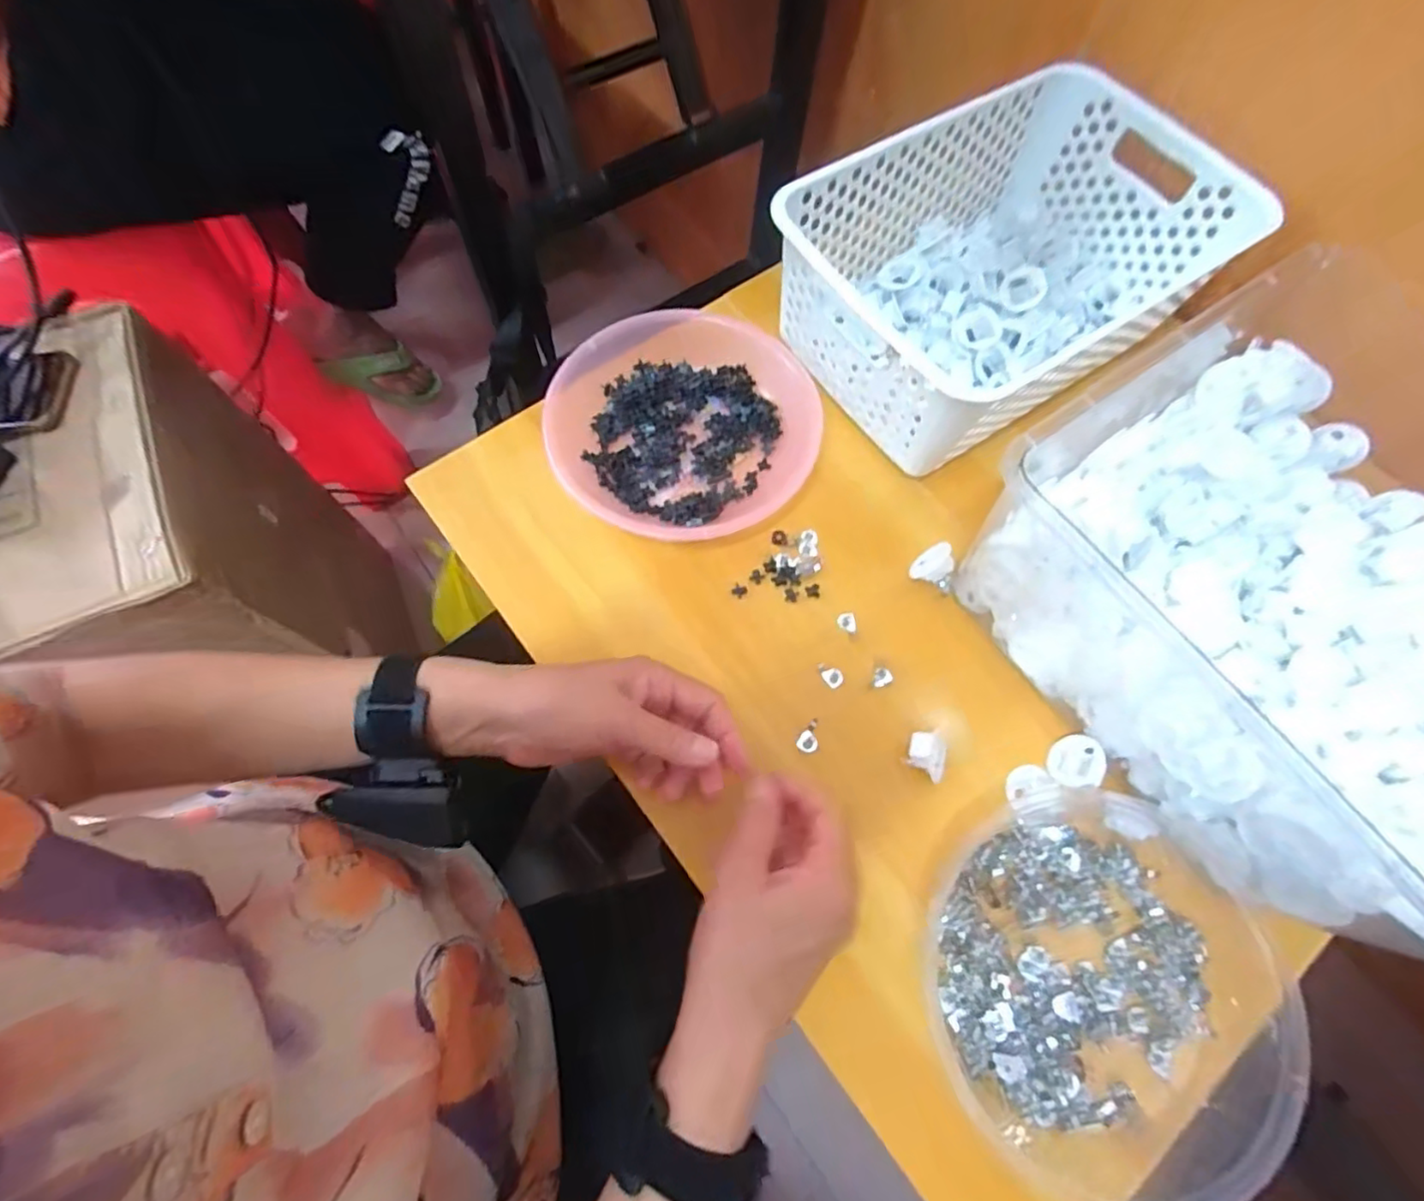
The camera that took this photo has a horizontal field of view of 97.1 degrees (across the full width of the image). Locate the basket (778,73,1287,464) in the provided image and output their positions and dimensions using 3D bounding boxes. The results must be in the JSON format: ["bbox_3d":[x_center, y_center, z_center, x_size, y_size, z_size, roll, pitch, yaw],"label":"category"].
[{"bbox_3d":[0.213,-0.246,0.470,0.295,0.109,0.197,-33,73,-13],"label":"basket"}]

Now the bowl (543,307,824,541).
[{"bbox_3d":[-0.017,-0.127,0.460,0.184,0.036,0.191,0,68,-1],"label":"bowl"}]

